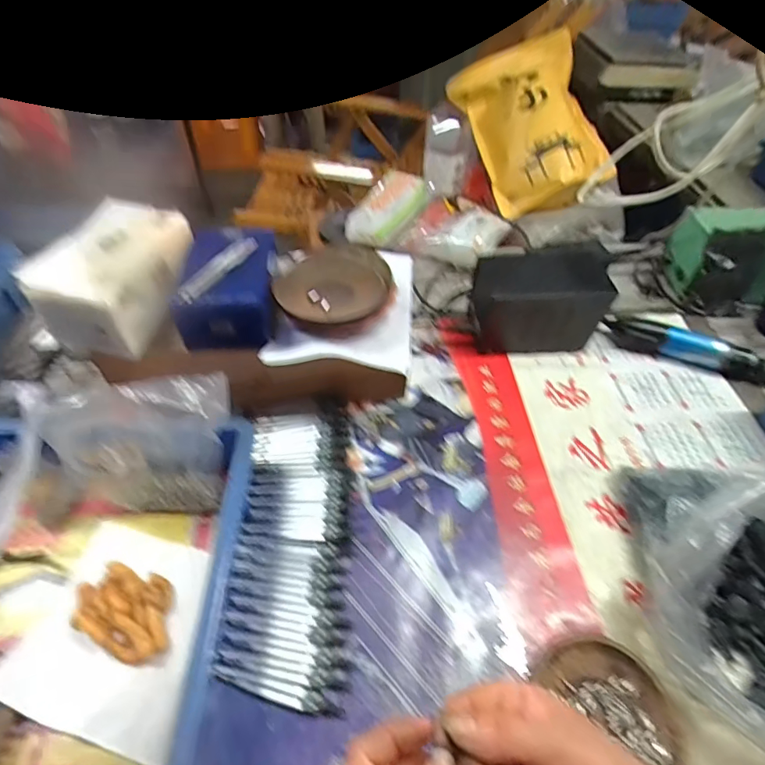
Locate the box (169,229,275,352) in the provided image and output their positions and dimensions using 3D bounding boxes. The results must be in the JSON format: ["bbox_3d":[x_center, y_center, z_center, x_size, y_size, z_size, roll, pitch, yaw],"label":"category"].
[{"bbox_3d":[-0.167,-0.106,0.522,0.096,0.069,0.135,-4,49,-5],"label":"box"}]

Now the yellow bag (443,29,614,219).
[{"bbox_3d":[0.260,-0.441,0.830,0.093,0.193,0.310,-8,78,-54],"label":"yellow bag"}]

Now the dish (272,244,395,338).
[{"bbox_3d":[-0.049,-0.103,0.530,0.134,0.029,0.110,-34,58,-28],"label":"dish"}]

